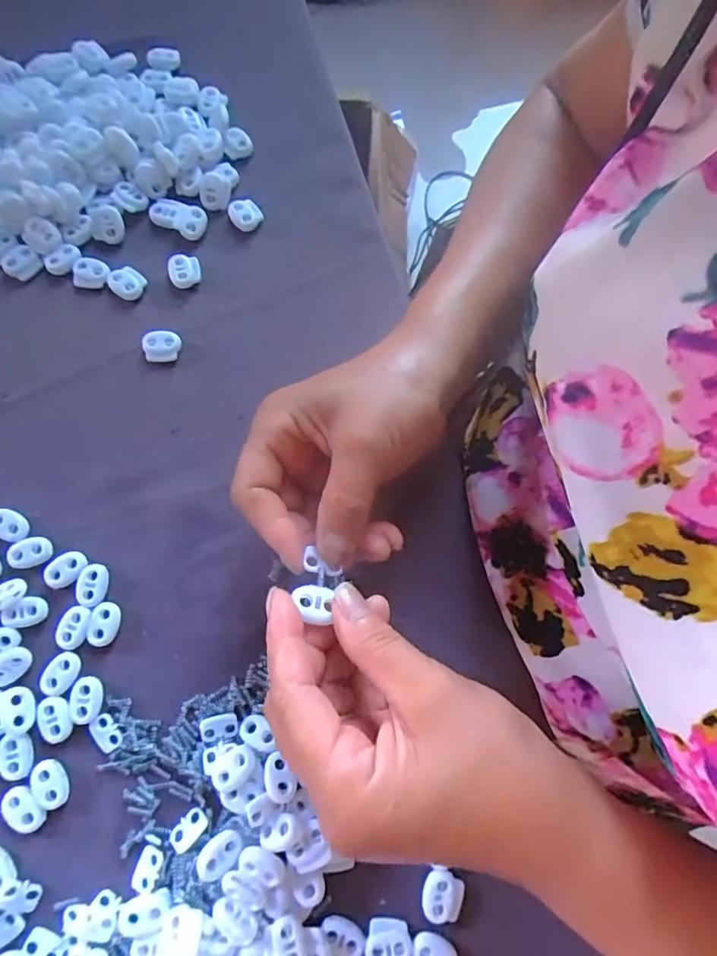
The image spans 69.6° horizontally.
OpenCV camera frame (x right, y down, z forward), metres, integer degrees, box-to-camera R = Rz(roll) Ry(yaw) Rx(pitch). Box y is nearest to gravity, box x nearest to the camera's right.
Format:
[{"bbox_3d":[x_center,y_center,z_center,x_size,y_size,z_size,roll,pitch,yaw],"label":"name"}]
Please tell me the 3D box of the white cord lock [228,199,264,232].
[{"bbox_3d":[-0.075,-0.173,0.338,0.019,0.005,0.021,-41,83,-7],"label":"white cord lock"}]

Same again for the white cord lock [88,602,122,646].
[{"bbox_3d":[-0.136,0.078,0.277,0.015,0.005,0.022,7,80,1],"label":"white cord lock"}]

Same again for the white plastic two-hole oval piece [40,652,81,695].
[{"bbox_3d":[-0.156,0.102,0.268,0.016,0.004,0.022,34,82,5],"label":"white plastic two-hole oval piece"}]

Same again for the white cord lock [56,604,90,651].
[{"bbox_3d":[-0.152,0.079,0.273,0.016,0.004,0.022,9,80,1],"label":"white cord lock"}]

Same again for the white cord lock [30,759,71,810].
[{"bbox_3d":[-0.154,0.153,0.257,0.015,0.004,0.023,-31,82,-5],"label":"white cord lock"}]

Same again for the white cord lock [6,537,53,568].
[{"bbox_3d":[-0.179,0.040,0.279,0.022,0.004,0.015,-13,81,-3],"label":"white cord lock"}]

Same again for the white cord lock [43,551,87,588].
[{"bbox_3d":[-0.160,0.050,0.282,0.023,0.004,0.015,-44,83,-7],"label":"white cord lock"}]

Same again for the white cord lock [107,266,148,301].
[{"bbox_3d":[-0.145,-0.122,0.323,0.021,0.007,0.019,39,82,6],"label":"white cord lock"}]

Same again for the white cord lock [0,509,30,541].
[{"bbox_3d":[-0.194,0.026,0.284,0.023,0.004,0.015,28,81,4],"label":"white cord lock"}]

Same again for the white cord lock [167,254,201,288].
[{"bbox_3d":[-0.110,-0.130,0.325,0.020,0.007,0.020,-20,81,-4],"label":"white cord lock"}]

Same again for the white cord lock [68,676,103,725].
[{"bbox_3d":[-0.141,0.115,0.268,0.016,0.004,0.022,1,80,0],"label":"white cord lock"}]

